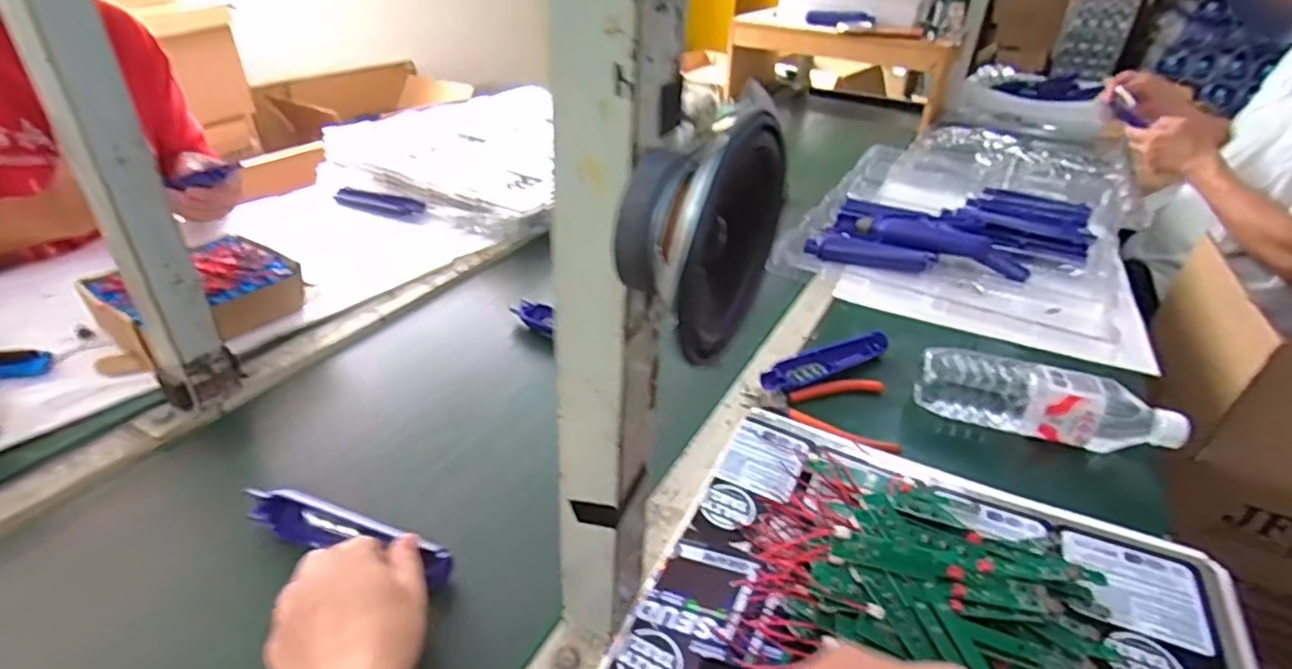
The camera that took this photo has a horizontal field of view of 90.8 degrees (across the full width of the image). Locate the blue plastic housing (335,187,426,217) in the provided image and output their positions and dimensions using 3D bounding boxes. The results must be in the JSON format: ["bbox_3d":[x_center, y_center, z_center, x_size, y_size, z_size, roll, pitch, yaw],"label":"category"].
[{"bbox_3d":[-0.425,-0.212,1.012,0.172,0.017,0.049,18,34,21],"label":"blue plastic housing"}]

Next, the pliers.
[{"bbox_3d":[0.171,0.075,0.639,0.145,0.015,0.113,7,32,6],"label":"pliers"}]

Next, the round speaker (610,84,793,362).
[{"bbox_3d":[0.020,-0.041,0.256,0.045,0.085,0.097,21,35,26],"label":"round speaker"}]

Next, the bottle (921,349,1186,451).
[{"bbox_3d":[0.384,0.062,0.613,0.224,0.051,0.058,12,32,13],"label":"bottle"}]

